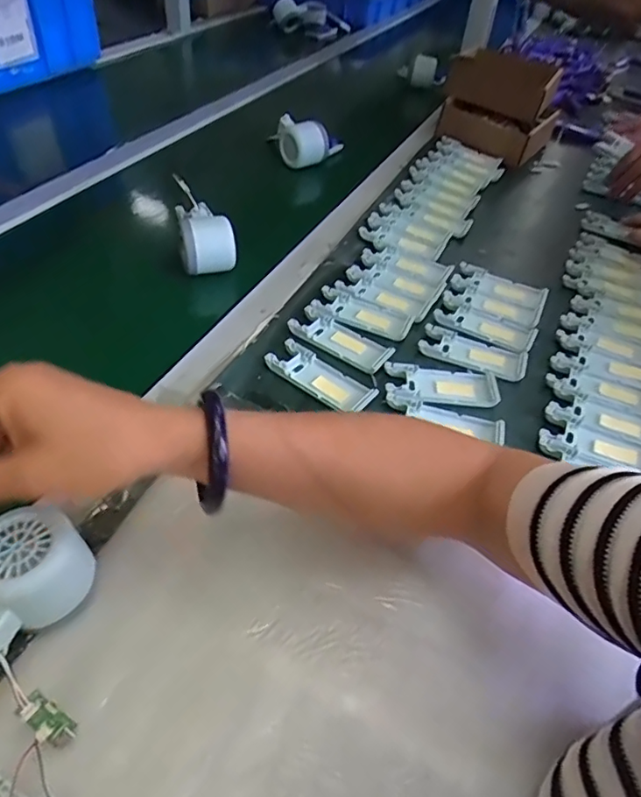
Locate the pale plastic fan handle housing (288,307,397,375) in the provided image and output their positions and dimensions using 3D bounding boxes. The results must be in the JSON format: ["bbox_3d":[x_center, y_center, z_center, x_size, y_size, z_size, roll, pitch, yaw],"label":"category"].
[{"bbox_3d":[0.021,-0.059,0.546,0.104,0.010,0.045,30,49,21],"label":"pale plastic fan handle housing"}]

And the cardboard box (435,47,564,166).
[{"bbox_3d":[0.287,-0.474,0.883,0.187,0.126,0.141,17,46,9],"label":"cardboard box"}]

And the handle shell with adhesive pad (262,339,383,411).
[{"bbox_3d":[0.001,-0.020,0.507,0.101,0.014,0.041,29,49,20],"label":"handle shell with adhesive pad"}]

